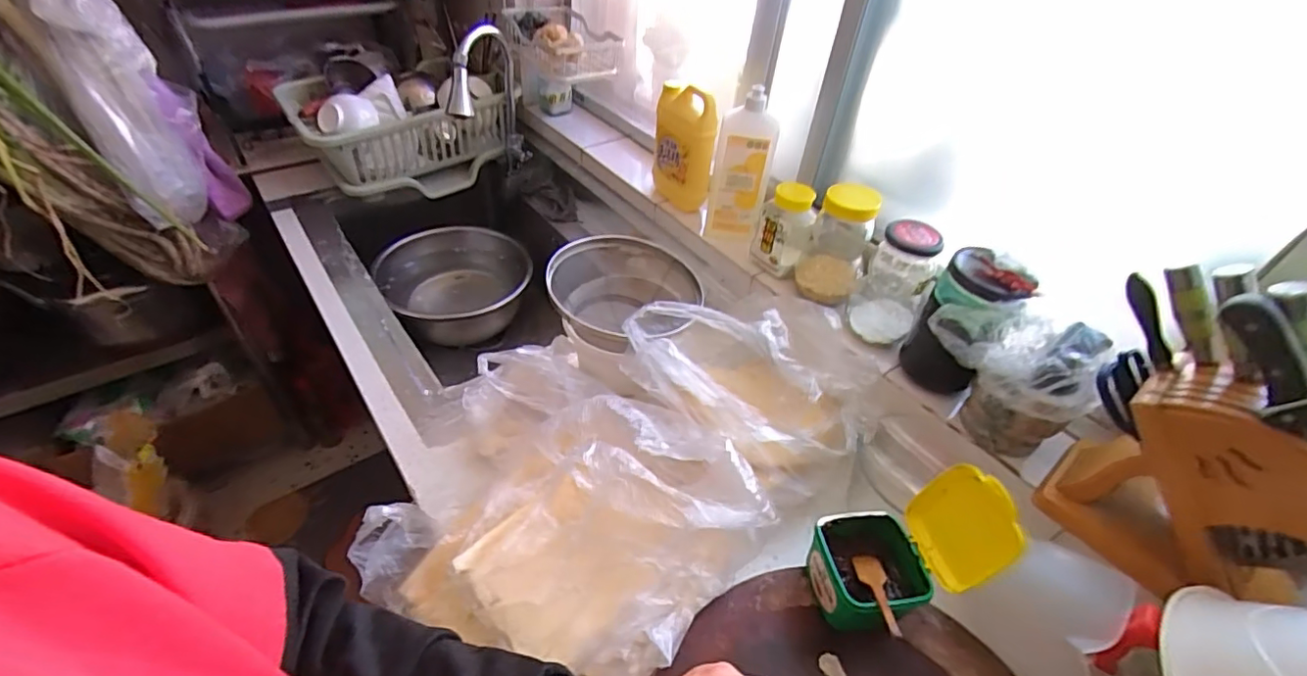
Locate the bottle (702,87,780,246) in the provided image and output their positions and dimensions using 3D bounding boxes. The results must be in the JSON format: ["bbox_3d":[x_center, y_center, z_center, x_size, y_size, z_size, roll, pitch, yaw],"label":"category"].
[{"bbox_3d":[0.137,-0.260,0.892,0.091,0.227,0.054,13,43,7],"label":"bottle"}]

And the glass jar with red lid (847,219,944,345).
[{"bbox_3d":[0.322,-0.076,0.754,0.077,0.161,0.071,14,44,8],"label":"glass jar with red lid"}]

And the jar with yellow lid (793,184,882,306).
[{"bbox_3d":[0.262,-0.132,0.800,0.087,0.153,0.083,3,43,-3],"label":"jar with yellow lid"}]

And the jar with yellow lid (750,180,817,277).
[{"bbox_3d":[0.200,-0.173,0.866,0.069,0.110,0.072,3,43,-3],"label":"jar with yellow lid"}]

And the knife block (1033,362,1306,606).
[{"bbox_3d":[0.528,0.145,0.540,0.094,0.213,0.183,-26,52,-30],"label":"knife block"}]

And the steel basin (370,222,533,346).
[{"bbox_3d":[-0.407,-0.115,1.182,0.286,0.095,0.304,3,43,-3],"label":"steel basin"}]

